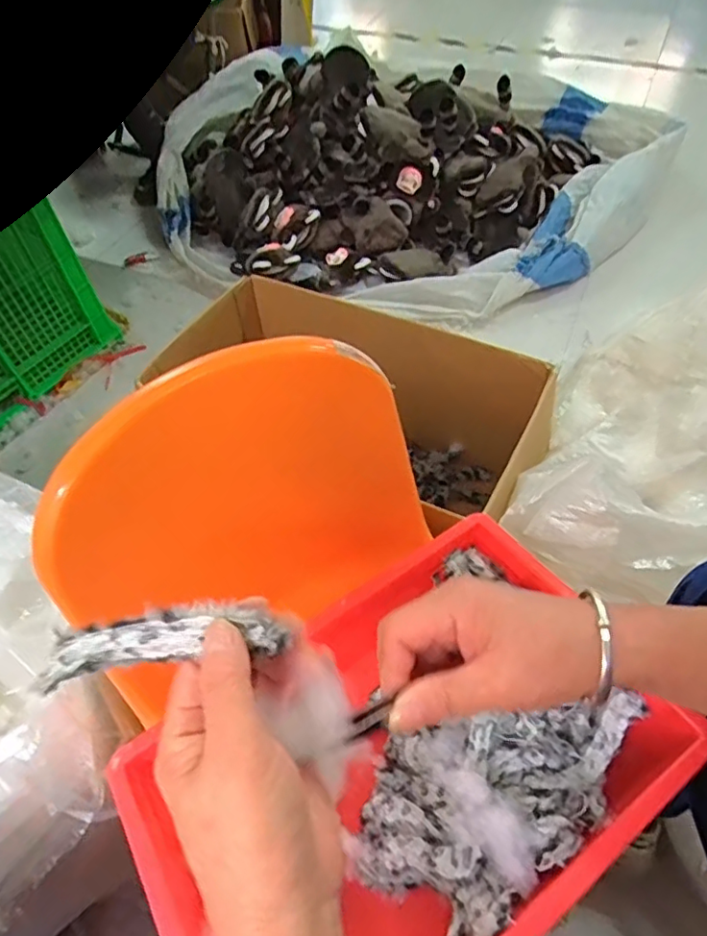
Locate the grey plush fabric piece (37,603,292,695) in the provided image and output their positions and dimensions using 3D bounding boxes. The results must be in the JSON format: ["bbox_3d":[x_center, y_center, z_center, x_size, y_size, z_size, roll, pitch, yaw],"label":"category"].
[{"bbox_3d":[-0.085,0.080,0.263,0.107,0.014,0.027,-8,54,-4],"label":"grey plush fabric piece"}]

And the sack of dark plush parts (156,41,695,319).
[{"bbox_3d":[0.074,-0.748,1.421,1.232,0.307,0.838,23,58,18],"label":"sack of dark plush parts"}]

